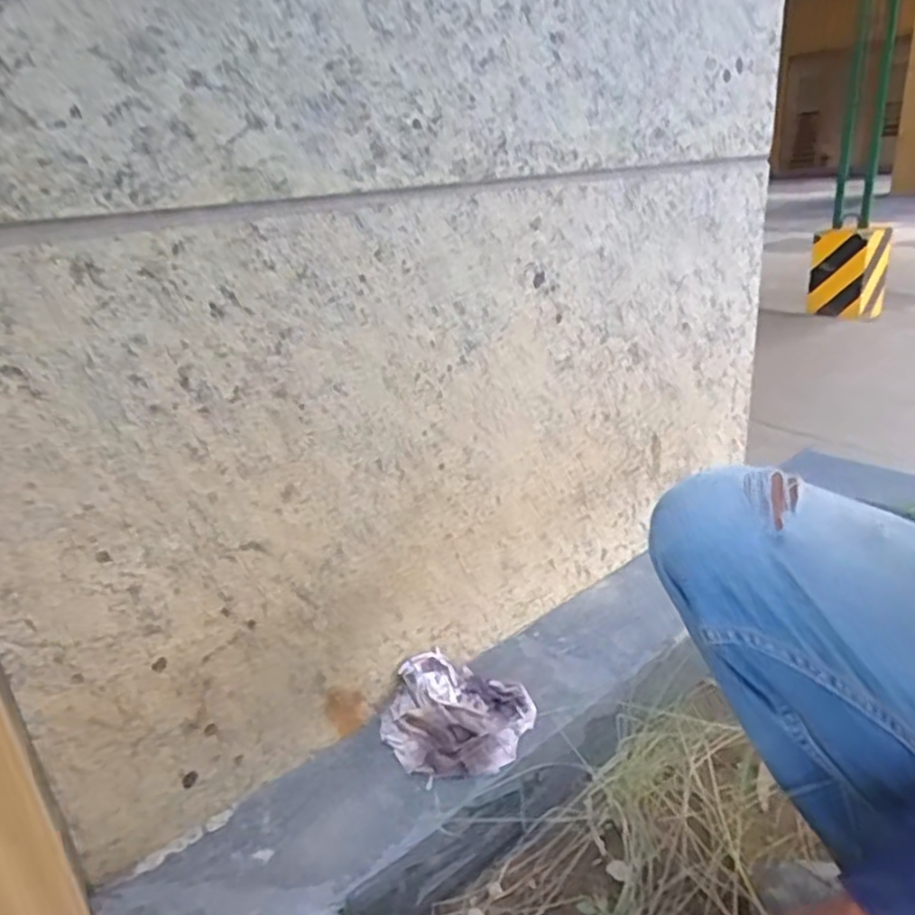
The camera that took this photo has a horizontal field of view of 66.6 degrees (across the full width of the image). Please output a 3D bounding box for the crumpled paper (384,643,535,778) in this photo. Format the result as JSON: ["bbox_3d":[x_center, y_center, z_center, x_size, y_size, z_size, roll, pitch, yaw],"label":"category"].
[{"bbox_3d":[0.000,0.263,0.736,0.160,0.044,0.148,-3,22,2],"label":"crumpled paper"}]

